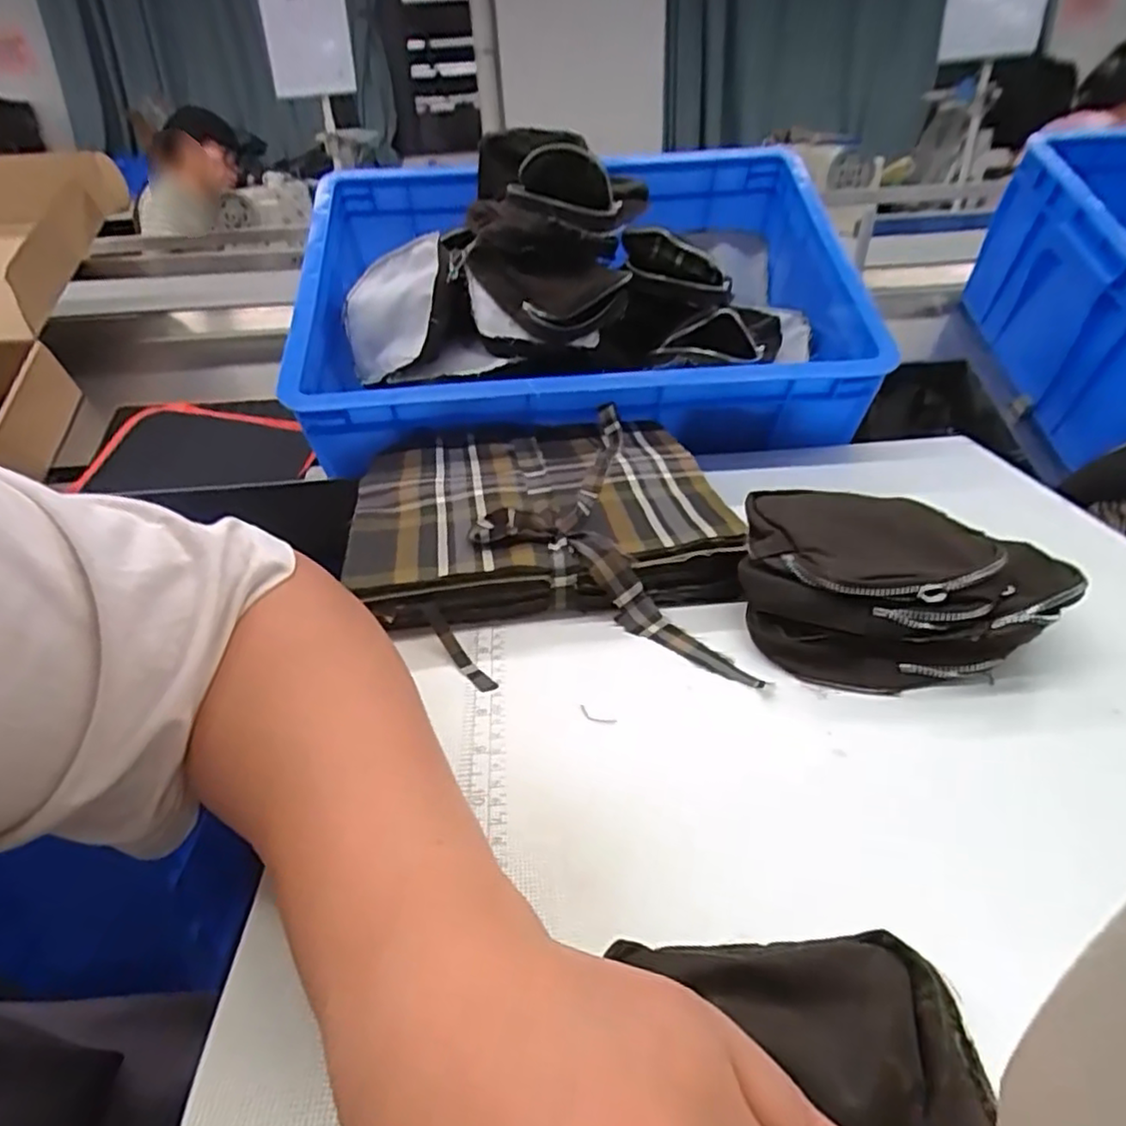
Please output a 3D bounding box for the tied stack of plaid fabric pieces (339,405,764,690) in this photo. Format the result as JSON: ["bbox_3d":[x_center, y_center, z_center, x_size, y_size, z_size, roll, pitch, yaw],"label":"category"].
[{"bbox_3d":[-0.020,-0.025,0.473,0.260,0.049,0.270,0,31,2],"label":"tied stack of plaid fabric pieces"}]

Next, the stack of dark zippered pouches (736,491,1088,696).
[{"bbox_3d":[0.189,0.006,0.404,0.156,0.052,0.162,6,33,15],"label":"stack of dark zippered pouches"}]

